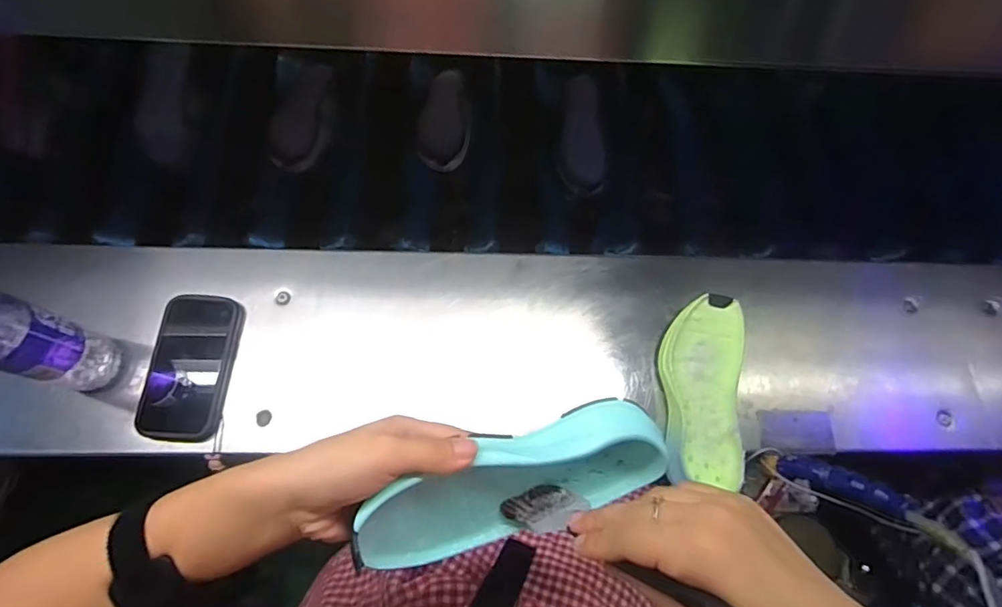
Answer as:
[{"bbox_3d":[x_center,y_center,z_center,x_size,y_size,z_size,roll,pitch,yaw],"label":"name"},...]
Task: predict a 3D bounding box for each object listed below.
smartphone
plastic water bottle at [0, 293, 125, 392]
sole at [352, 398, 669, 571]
[{"bbox_3d":[-0.340,0.068,0.569,0.084,0.018,0.159,7,72,-9],"label":"smartphone"},{"bbox_3d":[-0.443,0.026,0.456,0.060,0.234,0.057,14,72,6],"label":"plastic water bottle"},{"bbox_3d":[0.010,0.121,0.335,0.198,0.078,0.042,-14,27,-14],"label":"sole"}]

